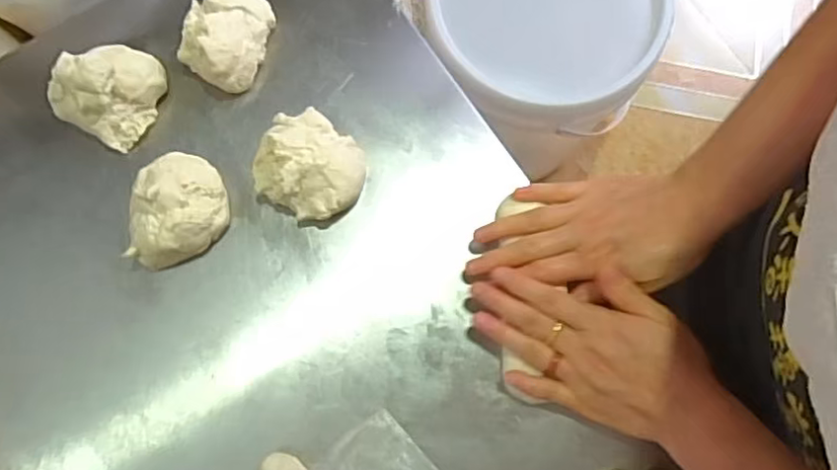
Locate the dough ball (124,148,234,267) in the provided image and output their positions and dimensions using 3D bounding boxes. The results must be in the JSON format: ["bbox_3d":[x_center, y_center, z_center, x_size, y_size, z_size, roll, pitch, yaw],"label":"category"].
[{"bbox_3d":[-0.180,-0.021,0.475,0.066,0.036,0.083,0,75,-1],"label":"dough ball"}]

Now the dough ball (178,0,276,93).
[{"bbox_3d":[-0.153,-0.159,0.502,0.061,0.044,0.079,18,76,4],"label":"dough ball"}]

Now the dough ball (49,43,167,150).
[{"bbox_3d":[-0.241,-0.116,0.493,0.067,0.046,0.071,27,77,6],"label":"dough ball"}]

